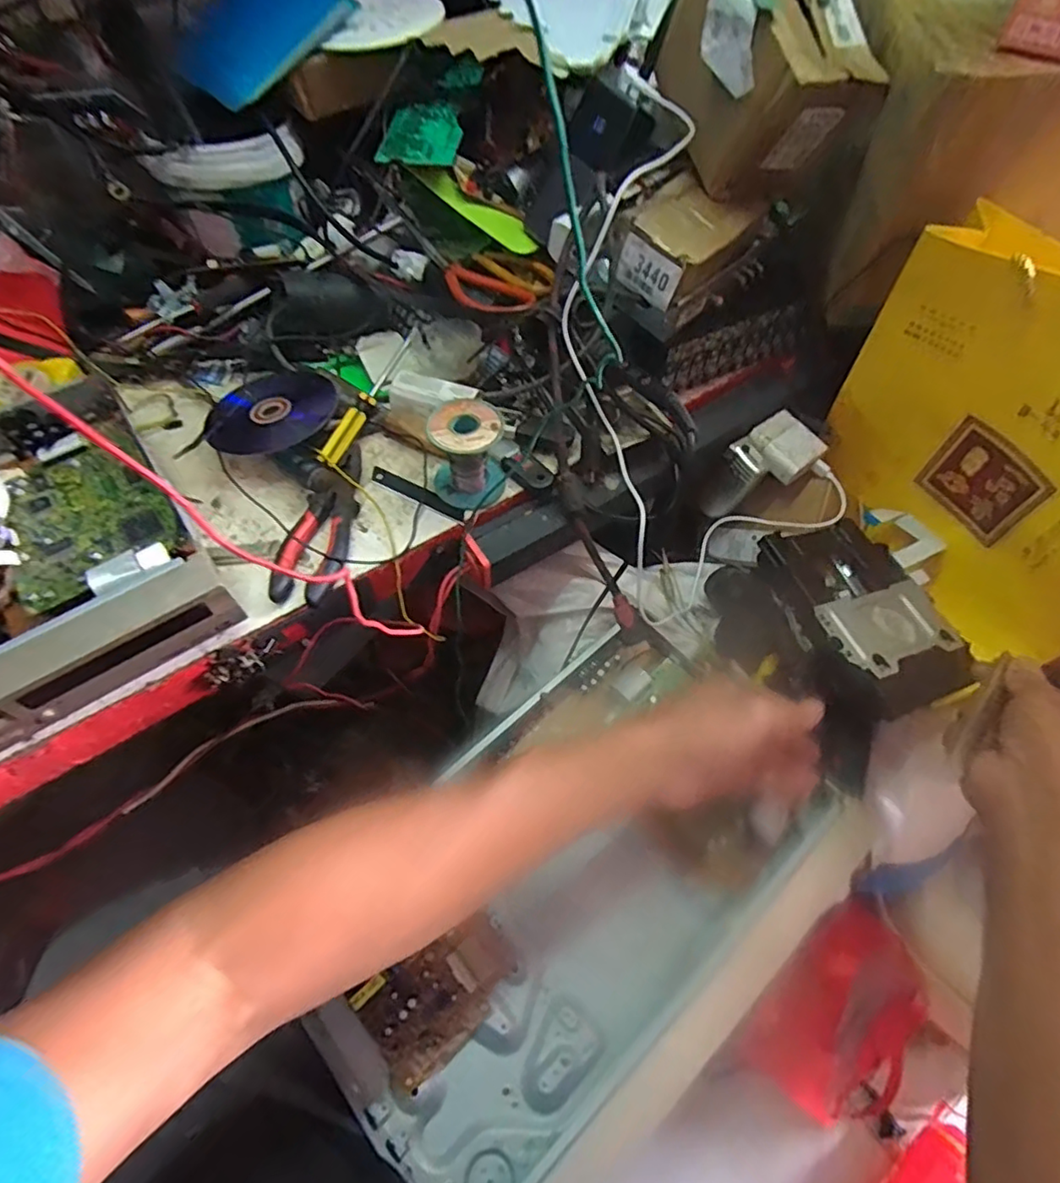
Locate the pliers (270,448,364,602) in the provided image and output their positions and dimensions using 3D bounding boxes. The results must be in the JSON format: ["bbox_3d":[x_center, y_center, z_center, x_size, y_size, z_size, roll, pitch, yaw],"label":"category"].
[{"bbox_3d":[-0.164,-0.059,0.484,0.048,0.025,0.152,9,58,5],"label":"pliers"}]

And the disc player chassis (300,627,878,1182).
[{"bbox_3d":[0.035,0.236,0.466,0.398,0.070,0.265,-38,66,-21],"label":"disc player chassis"}]

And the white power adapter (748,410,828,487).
[{"bbox_3d":[0.256,-0.144,0.599,0.054,0.027,0.063,-33,64,-19],"label":"white power adapter"}]

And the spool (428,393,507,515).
[{"bbox_3d":[-0.051,-0.113,0.495,0.058,0.070,0.058,0,58,0],"label":"spool"}]

